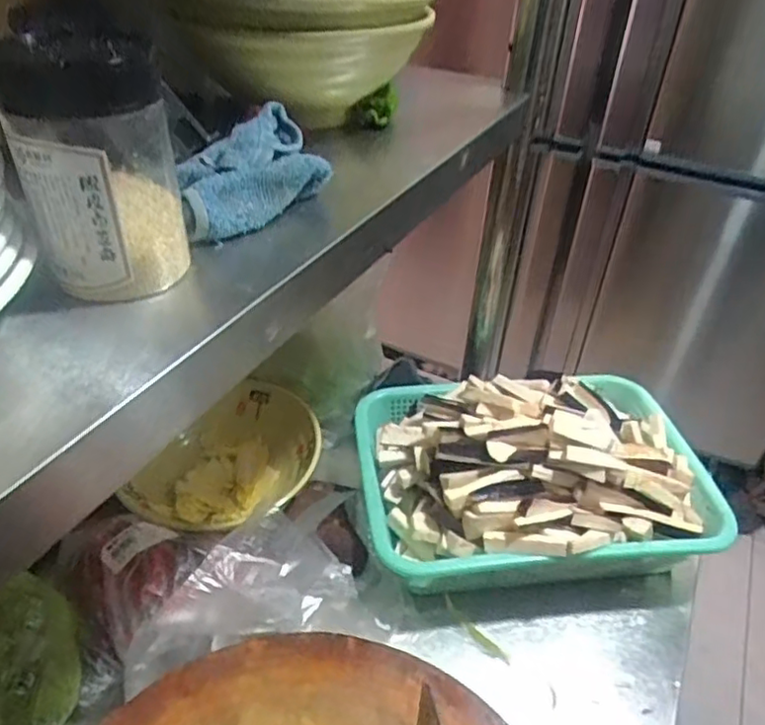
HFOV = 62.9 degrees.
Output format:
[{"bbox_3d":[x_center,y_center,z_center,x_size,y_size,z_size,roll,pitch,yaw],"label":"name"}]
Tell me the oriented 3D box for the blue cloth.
[{"bbox_3d":[-0.078,-0.113,0.363,0.059,0.021,0.107,43,55,6],"label":"blue cloth"}]

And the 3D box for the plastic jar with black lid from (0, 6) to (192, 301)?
[{"bbox_3d":[-0.129,-0.083,0.292,0.064,0.094,0.067,-13,41,-19],"label":"plastic jar with black lid"}]

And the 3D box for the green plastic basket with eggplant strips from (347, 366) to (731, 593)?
[{"bbox_3d":[0.153,0.108,0.645,0.343,0.158,0.233,-2,39,-6],"label":"green plastic basket with eggplant strips"}]

